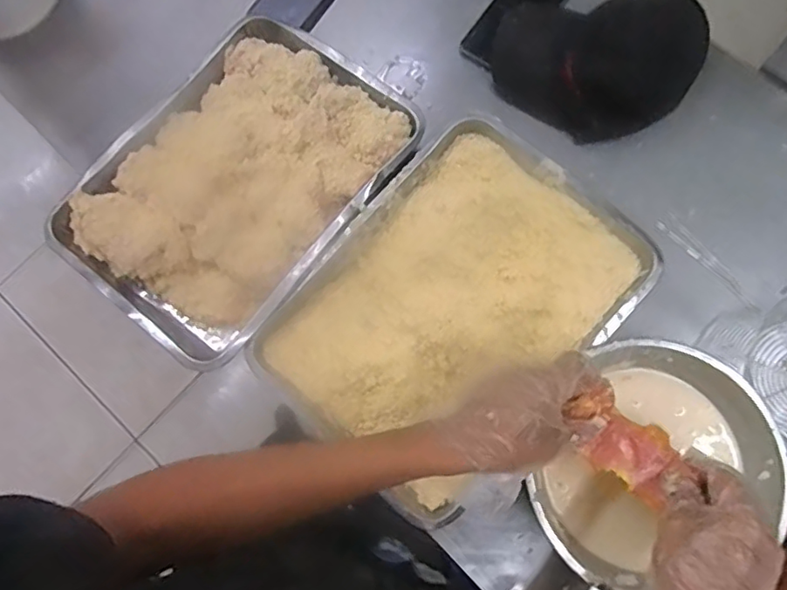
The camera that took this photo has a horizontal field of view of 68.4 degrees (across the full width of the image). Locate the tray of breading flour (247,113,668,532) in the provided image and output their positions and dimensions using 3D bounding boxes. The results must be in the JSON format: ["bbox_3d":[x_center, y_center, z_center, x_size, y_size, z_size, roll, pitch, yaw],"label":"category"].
[{"bbox_3d":[0.062,0.011,0.613,0.271,0.041,0.374,42,82,12],"label":"tray of breading flour"}]

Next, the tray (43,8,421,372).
[{"bbox_3d":[-0.176,-0.128,0.666,0.275,0.042,0.372,37,81,12],"label":"tray"}]

